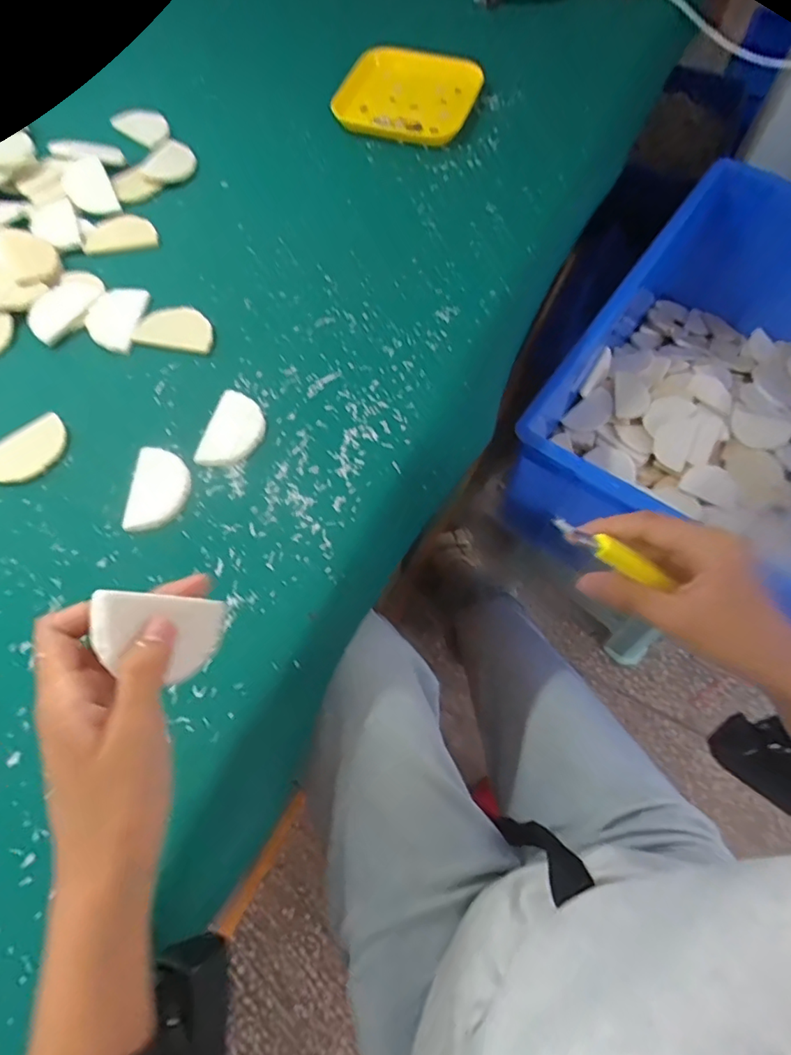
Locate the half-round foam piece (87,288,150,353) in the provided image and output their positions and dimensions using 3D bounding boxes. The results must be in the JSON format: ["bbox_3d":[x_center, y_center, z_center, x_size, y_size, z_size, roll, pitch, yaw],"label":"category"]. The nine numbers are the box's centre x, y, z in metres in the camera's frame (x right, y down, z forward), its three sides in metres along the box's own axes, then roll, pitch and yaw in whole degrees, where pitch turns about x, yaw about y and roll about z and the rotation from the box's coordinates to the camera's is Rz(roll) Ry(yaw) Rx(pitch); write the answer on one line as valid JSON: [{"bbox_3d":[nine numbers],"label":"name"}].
[{"bbox_3d":[-0.251,-0.186,0.489,0.046,0.009,0.064,9,67,3],"label":"half-round foam piece"}]

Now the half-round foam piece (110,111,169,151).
[{"bbox_3d":[-0.278,-0.445,0.608,0.081,0.006,0.044,39,72,15],"label":"half-round foam piece"}]

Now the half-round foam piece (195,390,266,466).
[{"bbox_3d":[-0.130,-0.079,0.445,0.045,0.006,0.068,11,68,4],"label":"half-round foam piece"}]

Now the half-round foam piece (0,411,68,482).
[{"bbox_3d":[-0.295,-0.060,0.437,0.068,0.004,0.044,-38,73,-15],"label":"half-round foam piece"}]

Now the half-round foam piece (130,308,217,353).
[{"bbox_3d":[-0.194,-0.178,0.490,0.068,0.005,0.043,9,67,3],"label":"half-round foam piece"}]

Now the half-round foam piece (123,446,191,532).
[{"bbox_3d":[-0.183,-0.030,0.425,0.043,0.004,0.070,1,67,0],"label":"half-round foam piece"}]

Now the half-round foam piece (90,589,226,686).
[{"bbox_3d":[-0.111,0.052,0.260,0.004,0.063,0.038,-9,72,41],"label":"half-round foam piece"}]

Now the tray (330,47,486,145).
[{"bbox_3d":[0.014,-0.489,0.614,0.152,0.021,0.134,15,68,6],"label":"tray"}]

